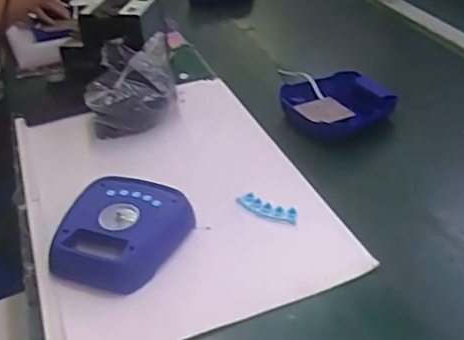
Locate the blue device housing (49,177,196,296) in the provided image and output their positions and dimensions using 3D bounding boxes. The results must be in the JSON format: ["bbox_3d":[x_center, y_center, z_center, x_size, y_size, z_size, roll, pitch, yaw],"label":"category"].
[{"bbox_3d":[-0.138,0.081,0.736,0.157,0.043,0.173,4,37,13],"label":"blue device housing"}]

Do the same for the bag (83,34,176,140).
[{"bbox_3d":[-0.173,-0.141,0.972,0.141,0.132,0.153,-9,36,-5],"label":"bag"}]

